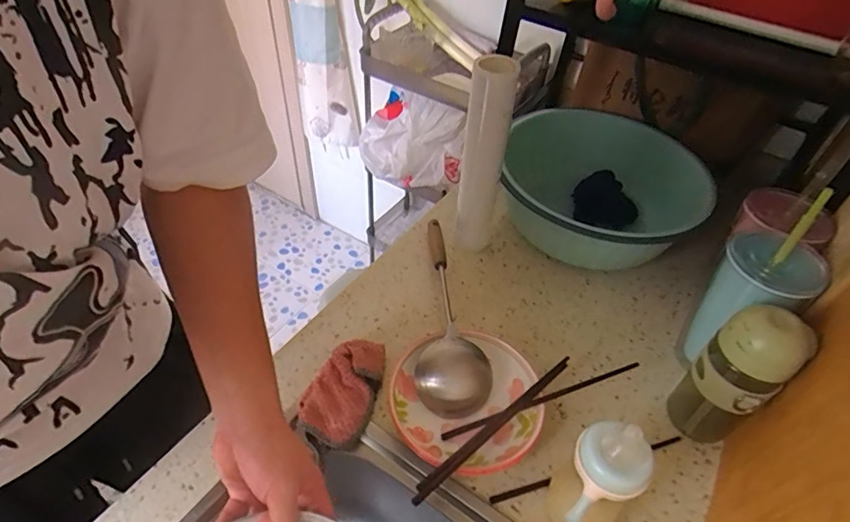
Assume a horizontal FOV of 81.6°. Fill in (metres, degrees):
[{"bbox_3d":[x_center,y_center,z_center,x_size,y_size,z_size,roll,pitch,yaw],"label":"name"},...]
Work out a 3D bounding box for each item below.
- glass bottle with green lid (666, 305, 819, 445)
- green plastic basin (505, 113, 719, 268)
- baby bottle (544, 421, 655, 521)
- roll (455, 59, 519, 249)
[{"bbox_3d":[0.344,0.126,0.552,0.079,0.200,0.078,-29,54,-28],"label":"glass bottle with green lid"},{"bbox_3d":[0.281,-0.102,0.815,0.302,0.145,0.346,13,46,9],"label":"green plastic basin"},{"bbox_3d":[0.159,0.215,0.469,0.069,0.175,0.084,35,53,26],"label":"baby bottle"},{"bbox_3d":[0.081,-0.134,0.708,0.061,0.308,0.045,11,46,7],"label":"roll"}]

